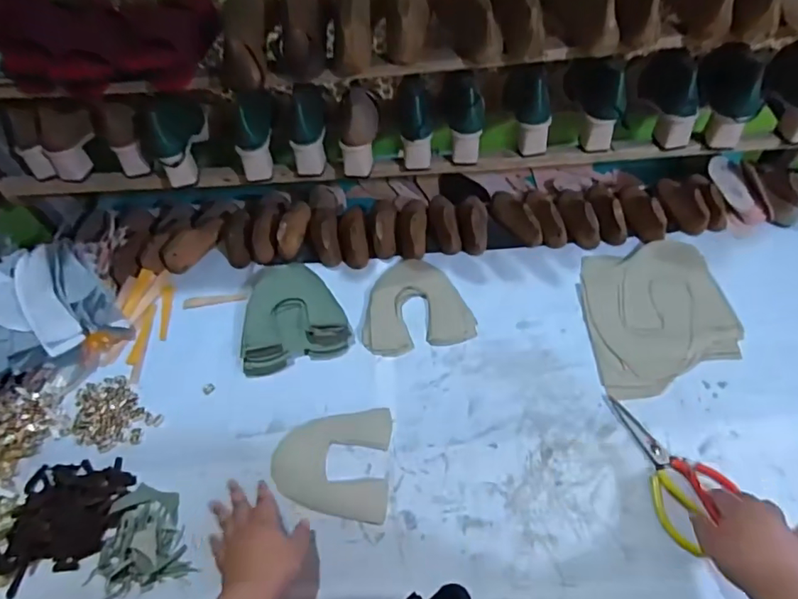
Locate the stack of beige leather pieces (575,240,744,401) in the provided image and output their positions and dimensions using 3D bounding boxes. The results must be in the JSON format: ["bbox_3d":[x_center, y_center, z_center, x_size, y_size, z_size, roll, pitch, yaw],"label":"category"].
[{"bbox_3d":[0.402,0.023,0.775,0.216,0.016,0.256,-3,56,3],"label":"stack of beige leather pieces"}]

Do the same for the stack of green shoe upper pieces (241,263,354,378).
[{"bbox_3d":[-0.176,0.022,0.824,0.165,0.031,0.186,-15,56,-5],"label":"stack of green shoe upper pieces"}]

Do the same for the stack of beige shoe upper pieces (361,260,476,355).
[{"bbox_3d":[0.021,0.002,0.826,0.170,0.015,0.170,-12,56,-3],"label":"stack of beige shoe upper pieces"}]

